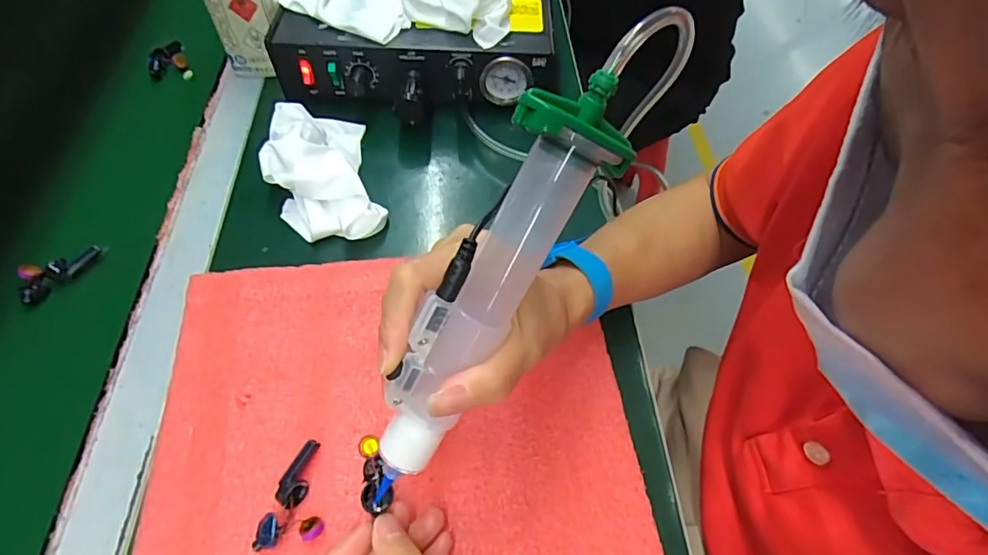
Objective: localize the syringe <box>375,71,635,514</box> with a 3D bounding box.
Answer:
[{"bbox_3d":[-0.009,0.016,0.209,0.030,0.199,0.031,36,17,21],"label":"syringe"}]

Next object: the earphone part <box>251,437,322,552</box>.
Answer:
[{"bbox_3d":[-0.107,0.113,0.275,0.032,0.012,0.048,-8,56,-7],"label":"earphone part"}]

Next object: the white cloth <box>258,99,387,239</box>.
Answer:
[{"bbox_3d":[-0.133,-0.085,0.400,0.075,0.046,0.130,-14,57,-11],"label":"white cloth"}]

